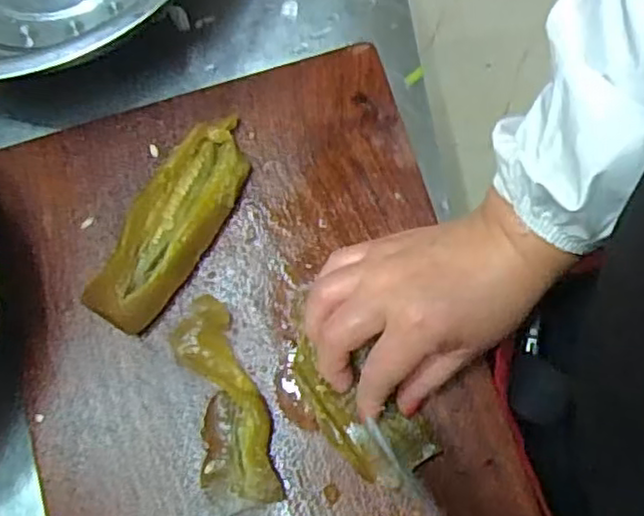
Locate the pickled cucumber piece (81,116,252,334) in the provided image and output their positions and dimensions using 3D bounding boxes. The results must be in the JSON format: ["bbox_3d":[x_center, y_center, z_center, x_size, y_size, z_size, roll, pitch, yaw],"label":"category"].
[{"bbox_3d":[-0.091,-0.023,0.423,0.047,0.018,0.144,29,79,8],"label":"pickled cucumber piece"}]

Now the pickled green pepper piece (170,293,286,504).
[{"bbox_3d":[-0.059,0.085,0.407,0.046,0.010,0.122,-15,76,-2],"label":"pickled green pepper piece"}]

